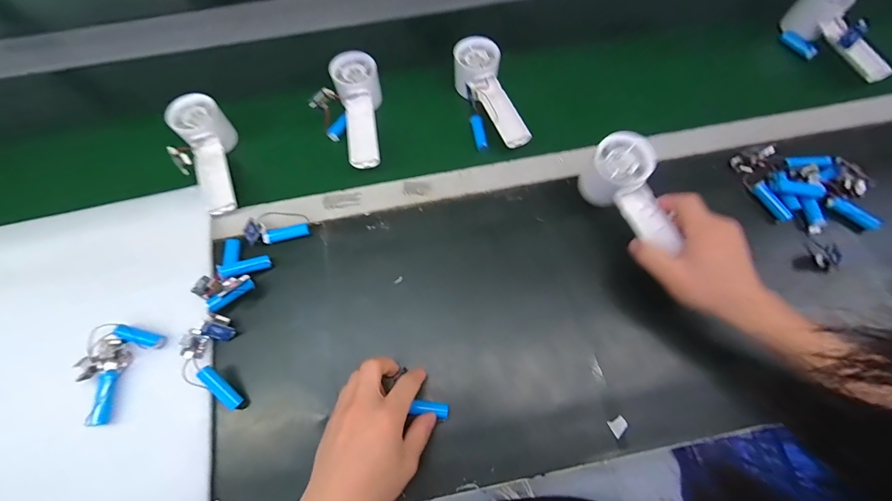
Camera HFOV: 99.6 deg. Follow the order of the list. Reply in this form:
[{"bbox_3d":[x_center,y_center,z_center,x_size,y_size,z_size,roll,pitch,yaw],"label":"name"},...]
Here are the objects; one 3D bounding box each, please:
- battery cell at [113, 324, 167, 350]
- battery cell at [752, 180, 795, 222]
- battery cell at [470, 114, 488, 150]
[{"bbox_3d":[-0.314,0.088,0.386,0.048,0.011,0.014,20,68,-5],"label":"battery cell"},{"bbox_3d":[0.384,-0.057,0.443,0.014,0.010,0.055,-36,84,-13],"label":"battery cell"},{"bbox_3d":[0.043,-0.155,0.491,0.015,0.014,0.051,-12,69,-4],"label":"battery cell"}]

